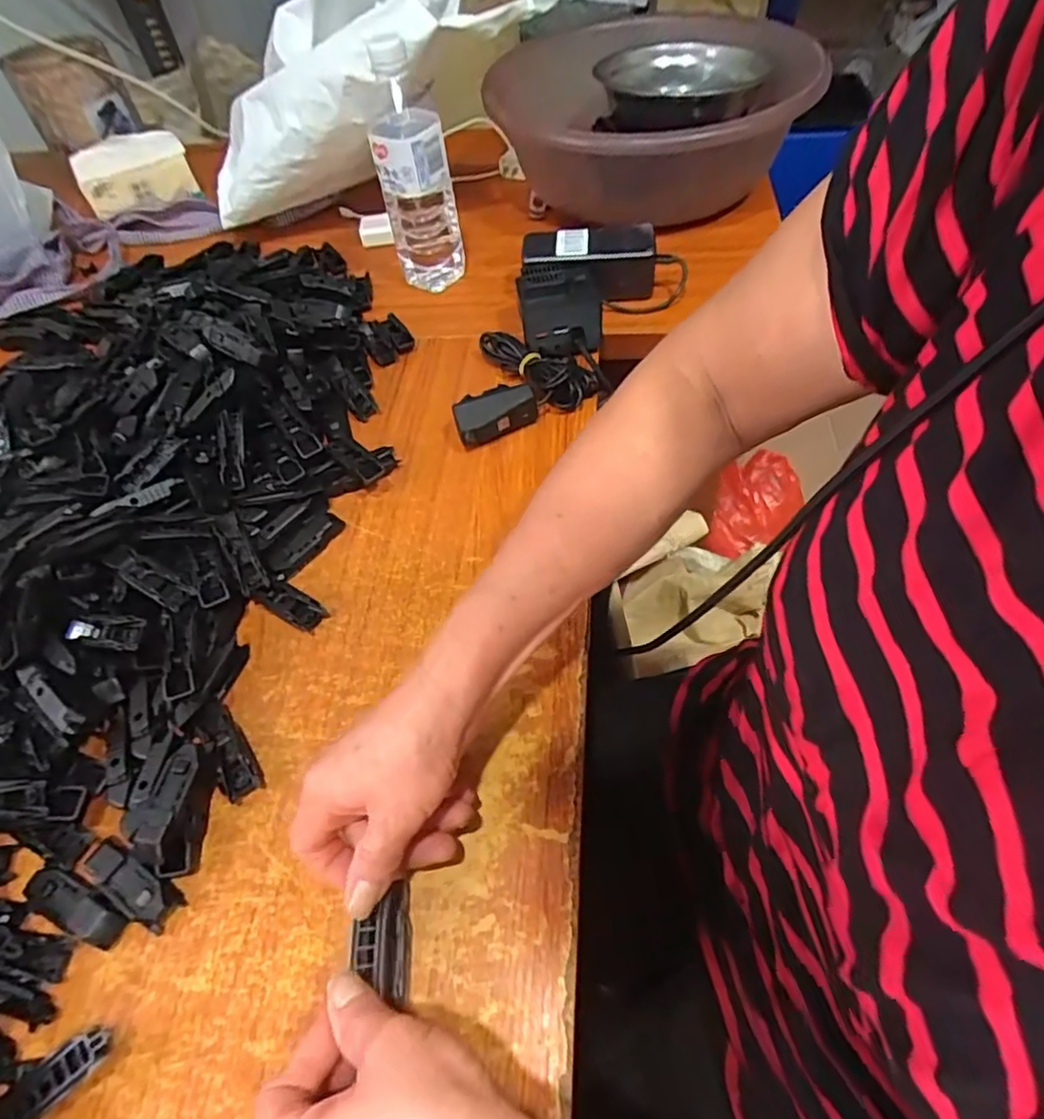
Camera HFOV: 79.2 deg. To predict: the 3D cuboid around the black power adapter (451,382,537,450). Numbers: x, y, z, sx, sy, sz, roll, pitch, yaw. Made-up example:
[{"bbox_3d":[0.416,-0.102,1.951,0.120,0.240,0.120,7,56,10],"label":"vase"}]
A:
[{"bbox_3d":[-0.024,-0.123,0.534,0.068,0.040,0.030,-24,55,-12],"label":"black power adapter"}]

